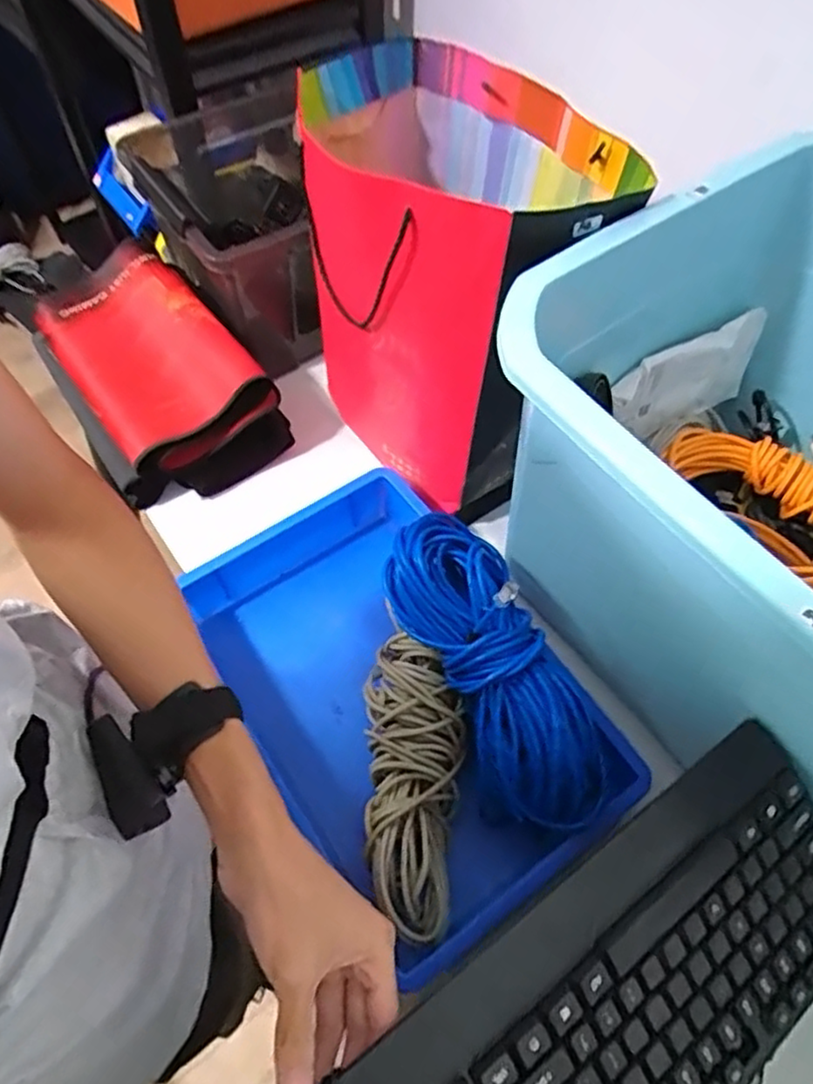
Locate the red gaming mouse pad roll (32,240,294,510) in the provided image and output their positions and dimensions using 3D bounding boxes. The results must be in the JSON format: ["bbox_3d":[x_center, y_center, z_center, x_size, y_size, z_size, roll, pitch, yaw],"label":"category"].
[{"bbox_3d":[-0.313,-0.205,0.854,0.181,0.122,0.307,-40,69,-22],"label":"red gaming mouse pad roll"}]

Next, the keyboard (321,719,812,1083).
[{"bbox_3d":[0.109,0.285,0.388,0.421,0.019,0.168,-31,87,-23],"label":"keyboard"}]

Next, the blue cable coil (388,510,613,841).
[{"bbox_3d":[0.081,0.113,0.638,0.128,0.086,0.302,-22,63,-14],"label":"blue cable coil"}]

